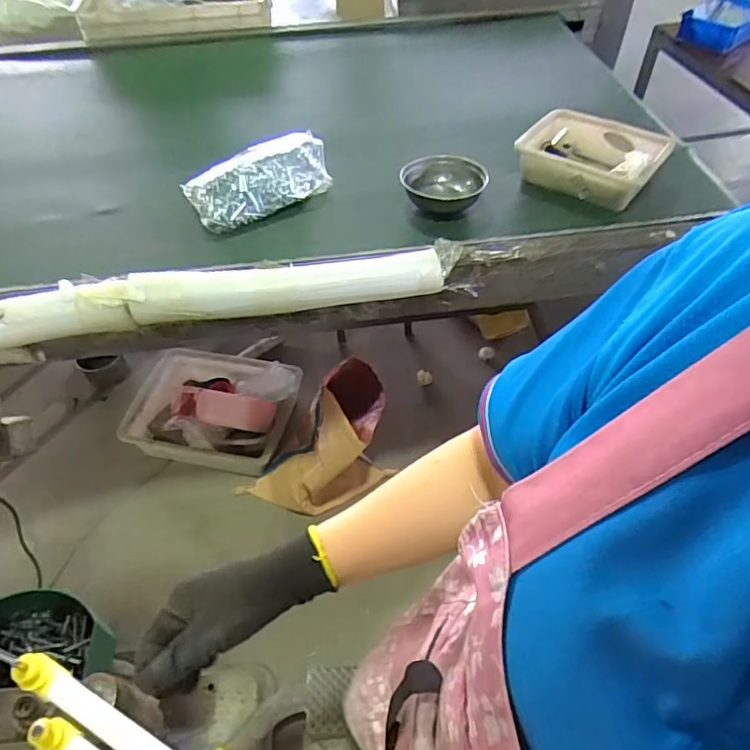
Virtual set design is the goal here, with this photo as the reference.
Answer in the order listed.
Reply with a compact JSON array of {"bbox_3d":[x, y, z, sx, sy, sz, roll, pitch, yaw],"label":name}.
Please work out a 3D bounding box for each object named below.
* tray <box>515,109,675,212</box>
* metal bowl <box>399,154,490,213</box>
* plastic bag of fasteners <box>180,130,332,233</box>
[{"bbox_3d":[0.413,-0.422,1.085,0.258,0.074,0.196,30,54,27],"label":"tray"},{"bbox_3d":[0.125,-0.356,1.067,0.156,0.059,0.174,-19,49,-15],"label":"metal bowl"},{"bbox_3d":[-0.216,-0.373,1.072,0.273,0.085,0.143,-23,50,-18],"label":"plastic bag of fasteners"}]

